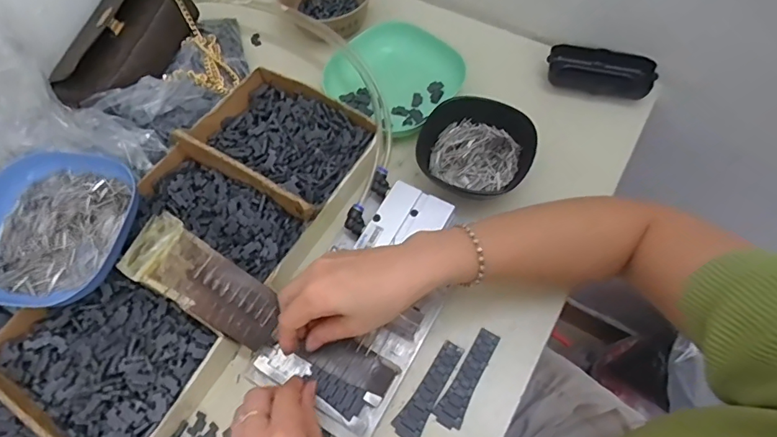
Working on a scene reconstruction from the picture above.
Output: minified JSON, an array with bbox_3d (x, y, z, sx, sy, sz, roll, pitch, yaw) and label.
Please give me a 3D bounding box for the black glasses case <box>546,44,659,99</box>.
[{"bbox_3d":[0.230,-0.162,0.527,0.107,0.033,0.049,20,66,14],"label":"black glasses case"}]

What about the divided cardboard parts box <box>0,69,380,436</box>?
[{"bbox_3d":[-0.199,0.056,0.423,0.185,0.052,0.487,30,68,18],"label":"divided cardboard parts box"}]

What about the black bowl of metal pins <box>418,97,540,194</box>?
[{"bbox_3d":[0.083,-0.067,0.474,0.099,0.042,0.103,-2,62,3],"label":"black bowl of metal pins"}]

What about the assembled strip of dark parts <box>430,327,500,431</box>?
[{"bbox_3d":[0.067,0.132,0.401,0.022,0.006,0.084,28,68,17],"label":"assembled strip of dark parts"}]

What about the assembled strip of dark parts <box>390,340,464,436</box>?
[{"bbox_3d":[0.034,0.141,0.401,0.022,0.004,0.085,28,68,17],"label":"assembled strip of dark parts"}]

